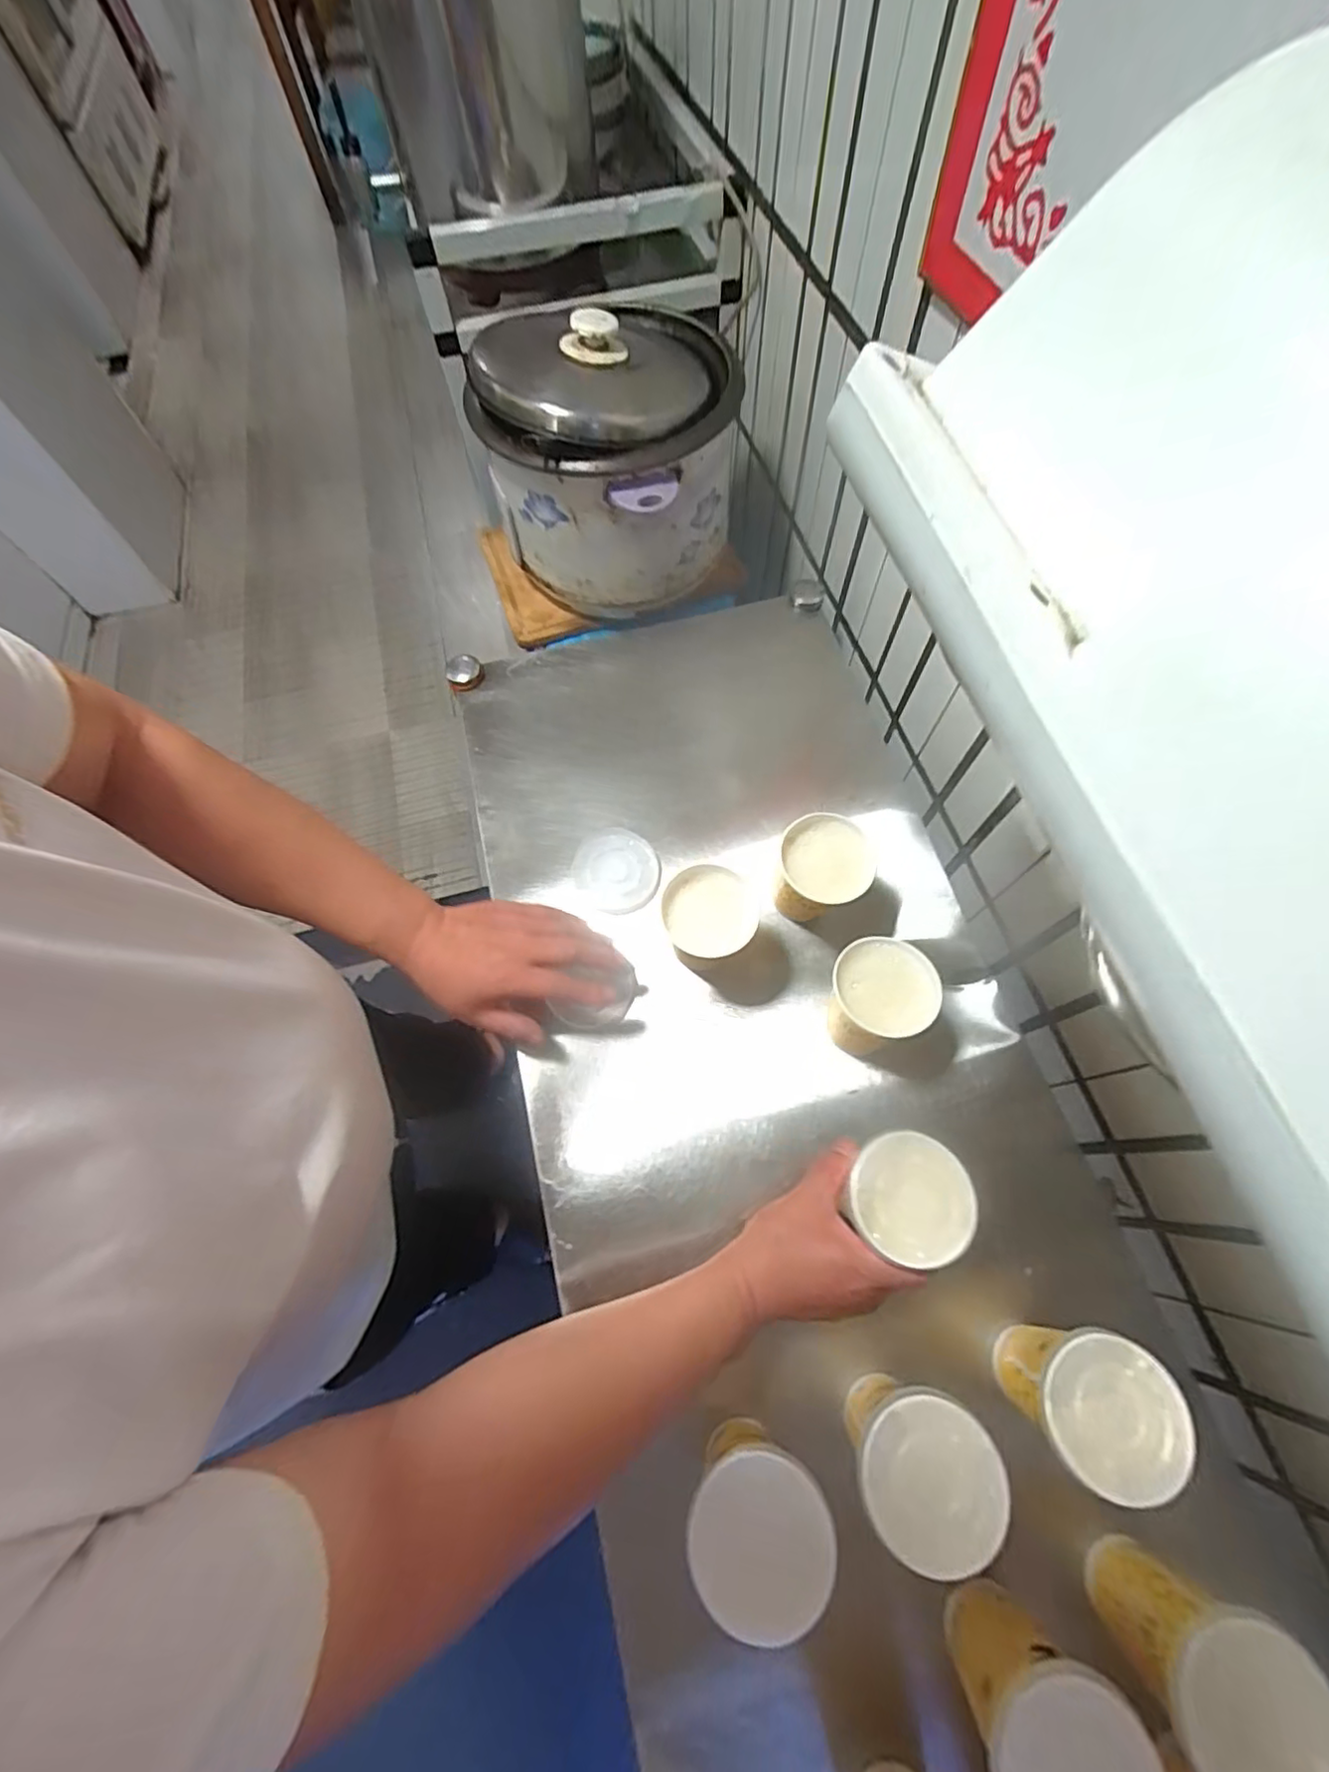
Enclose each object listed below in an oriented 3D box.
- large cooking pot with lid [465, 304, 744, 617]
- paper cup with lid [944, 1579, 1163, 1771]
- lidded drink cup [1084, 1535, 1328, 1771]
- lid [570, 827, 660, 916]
[{"bbox_3d":[-0.066,-0.488,0.751,0.261,0.238,0.243,-1,66,2],"label":"large cooking pot with lid"},{"bbox_3d":[0.201,0.449,0.350,0.076,0.110,0.072,-1,66,2],"label":"paper cup with lid"},{"bbox_3d":[0.296,0.429,0.353,0.077,0.092,0.072,-40,71,-14],"label":"lidded drink cup"},{"bbox_3d":[-0.047,-0.016,0.604,0.079,0.012,0.078,-1,66,2],"label":"lid"}]

